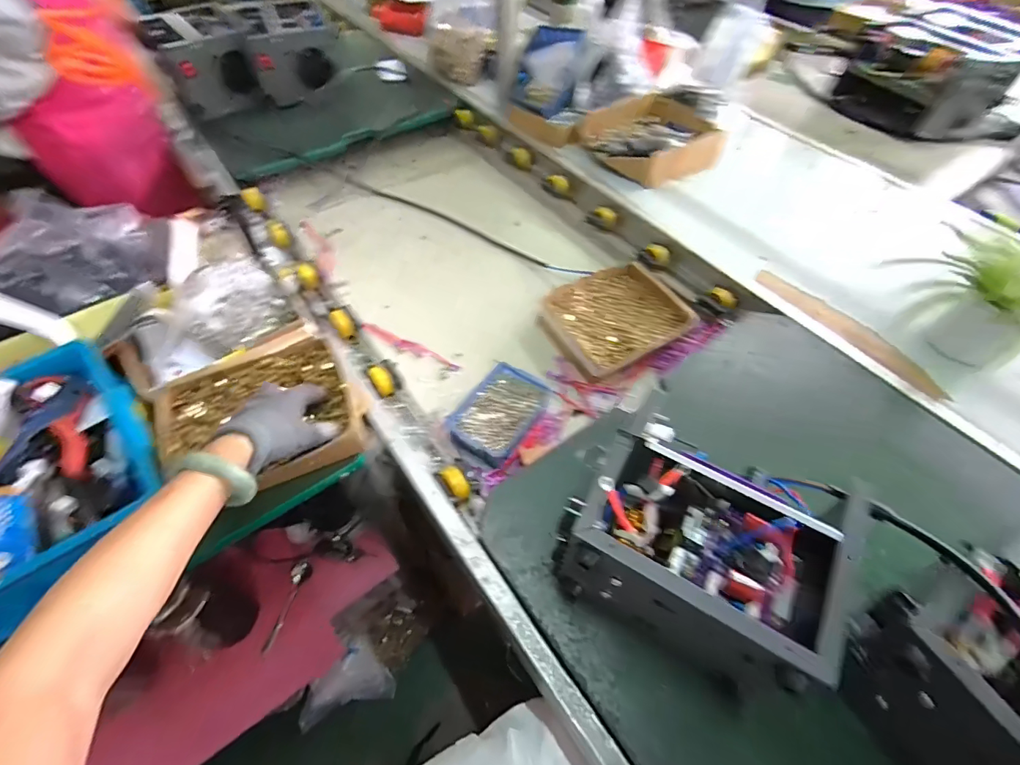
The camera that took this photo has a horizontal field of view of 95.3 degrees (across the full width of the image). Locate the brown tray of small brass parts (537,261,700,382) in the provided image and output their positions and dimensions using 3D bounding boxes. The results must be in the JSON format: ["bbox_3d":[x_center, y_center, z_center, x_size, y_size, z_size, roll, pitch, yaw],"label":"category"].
[{"bbox_3d":[0.178,-0.113,0.808,0.241,0.041,0.192,-26,59,-18],"label":"brown tray of small brass parts"}]

